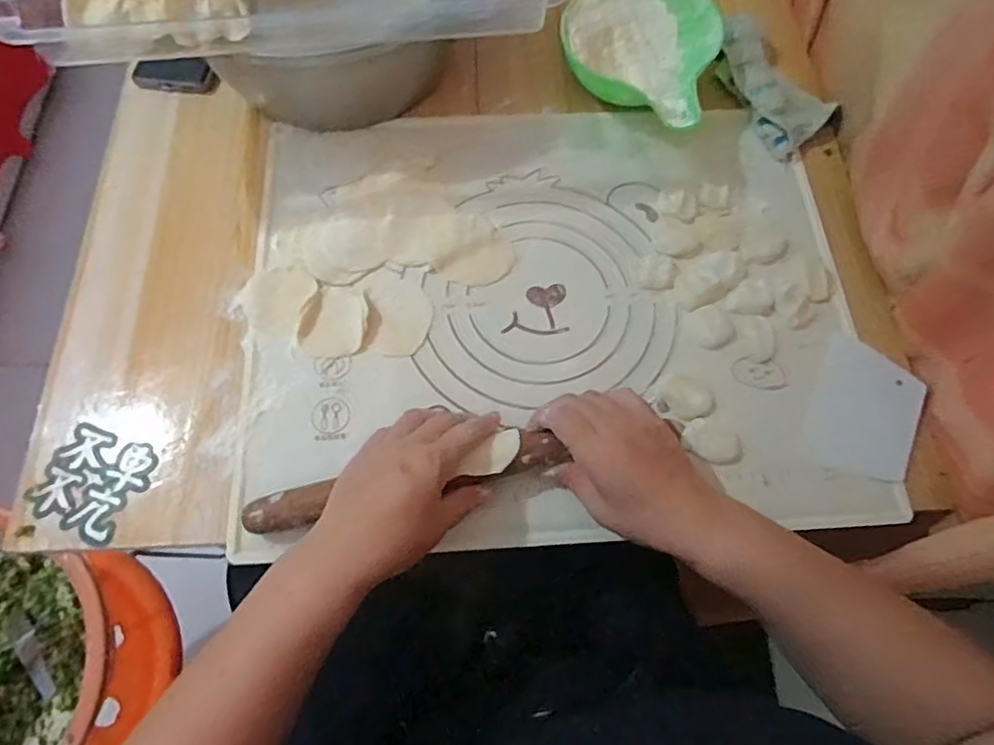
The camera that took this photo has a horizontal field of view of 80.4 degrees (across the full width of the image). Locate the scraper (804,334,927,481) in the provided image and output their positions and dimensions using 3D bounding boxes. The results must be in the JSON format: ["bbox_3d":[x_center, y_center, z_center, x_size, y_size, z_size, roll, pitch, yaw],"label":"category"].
[{"bbox_3d":[0.296,0.031,0.469,0.081,0.010,0.109,24,70,6],"label":"scraper"}]

